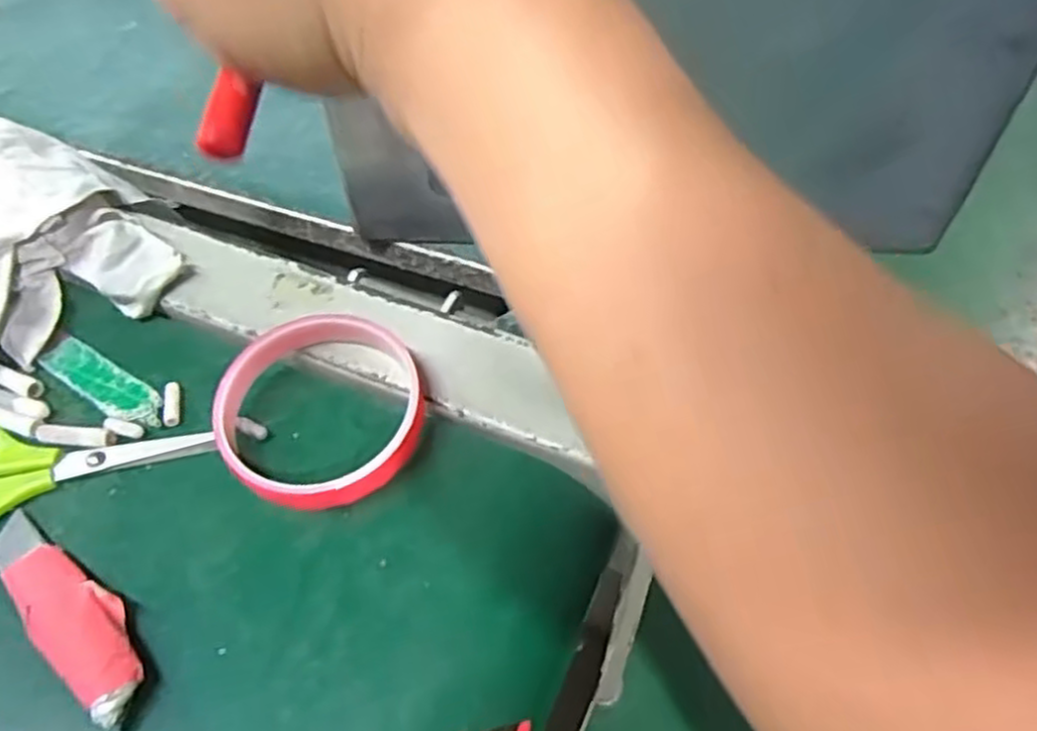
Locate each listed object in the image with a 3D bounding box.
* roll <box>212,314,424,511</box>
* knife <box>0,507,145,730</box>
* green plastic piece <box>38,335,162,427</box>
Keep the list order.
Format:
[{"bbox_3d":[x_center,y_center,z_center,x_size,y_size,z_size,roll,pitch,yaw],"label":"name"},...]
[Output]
[{"bbox_3d":[-0.082,0.019,0.316,0.083,0.025,0.086,0,52,0],"label":"roll"},{"bbox_3d":[-0.167,0.088,0.277,0.101,0.011,0.026,34,60,24],"label":"knife"},{"bbox_3d":[-0.189,0.007,0.342,0.075,0.004,0.019,29,58,21],"label":"green plastic piece"}]

